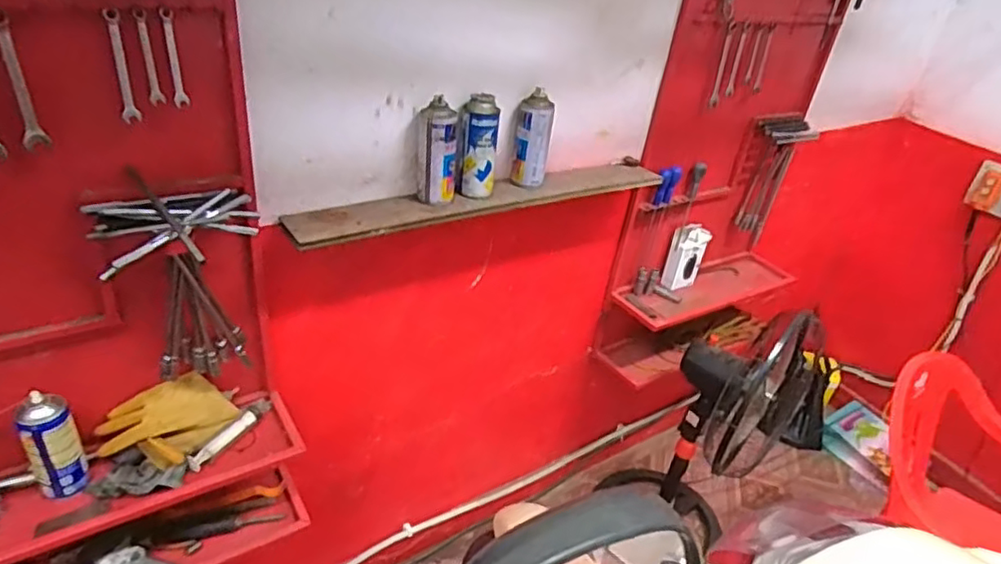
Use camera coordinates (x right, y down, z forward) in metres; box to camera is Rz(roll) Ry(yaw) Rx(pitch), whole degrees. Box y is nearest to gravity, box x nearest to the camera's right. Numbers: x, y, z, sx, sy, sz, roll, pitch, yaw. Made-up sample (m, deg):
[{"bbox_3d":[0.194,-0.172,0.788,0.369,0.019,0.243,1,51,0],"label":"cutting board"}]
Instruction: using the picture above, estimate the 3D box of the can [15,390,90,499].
[{"bbox_3d":[-0.641,0.236,0.905,0.051,0.160,0.064,24,36,24],"label":"can"}]

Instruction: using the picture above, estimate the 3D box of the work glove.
[{"bbox_3d":[-0.526,0.226,1.002,0.198,0.094,0.100,-19,41,-34],"label":"work glove"}]

